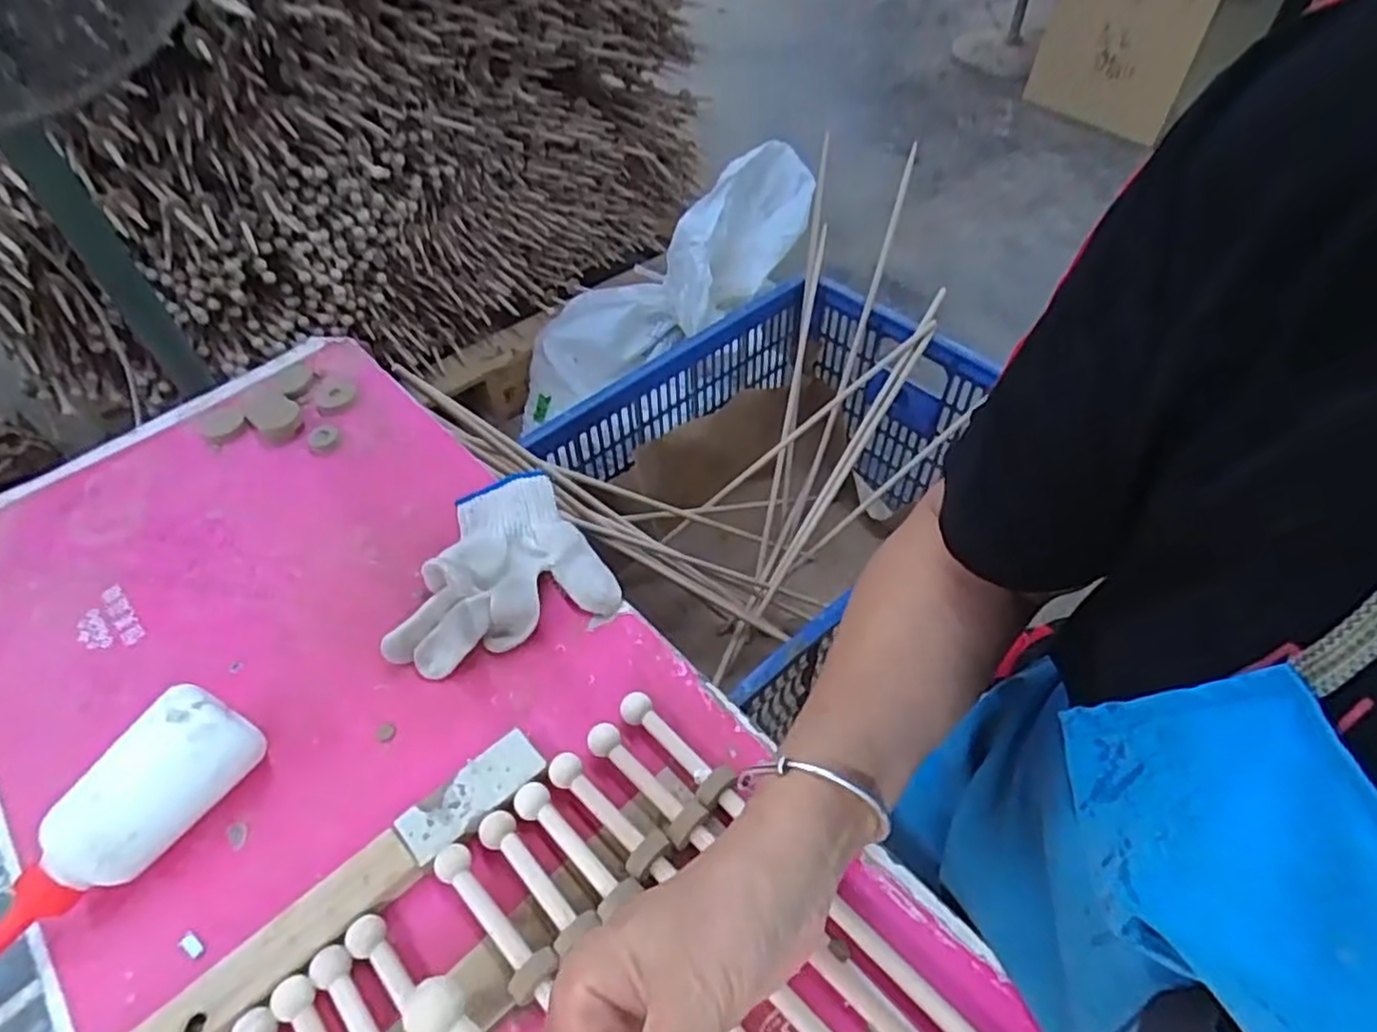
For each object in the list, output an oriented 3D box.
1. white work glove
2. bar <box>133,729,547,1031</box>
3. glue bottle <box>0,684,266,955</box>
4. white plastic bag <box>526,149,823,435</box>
[{"bbox_3d":[-0.138,0.024,0.489,0.145,0.063,0.128,-20,52,-14],"label":"white work glove"},{"bbox_3d":[-0.198,0.215,0.364,0.284,0.018,0.031,-37,58,-25],"label":"bar"},{"bbox_3d":[-0.311,0.174,0.382,0.051,0.055,0.173,32,70,25],"label":"glue bottle"},{"bbox_3d":[-0.065,-0.433,1.378,0.697,0.194,0.249,-34,49,18],"label":"white plastic bag"}]

